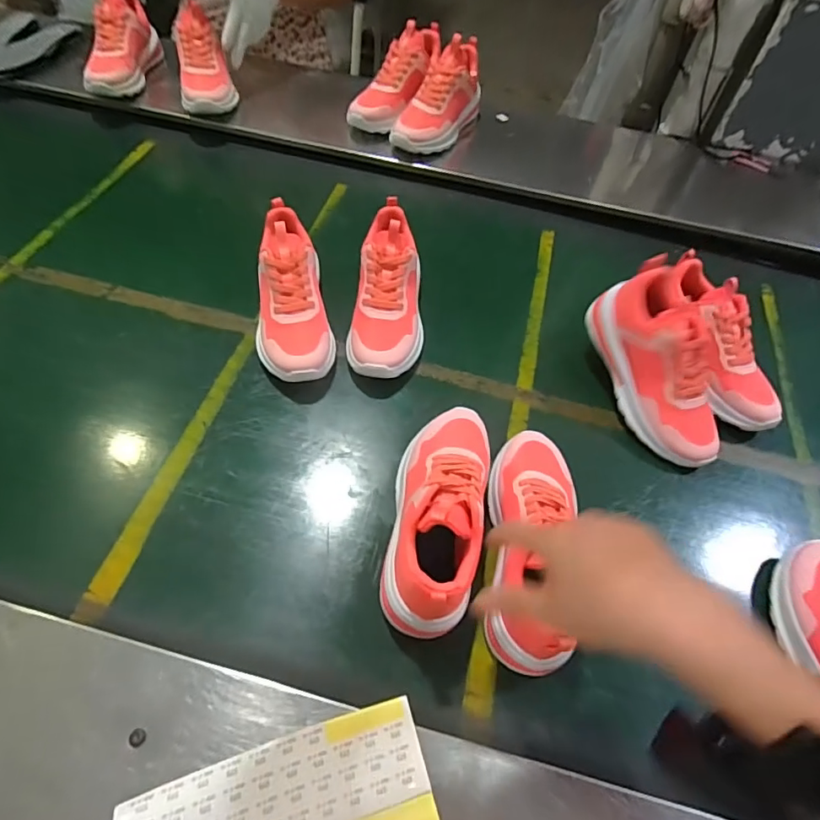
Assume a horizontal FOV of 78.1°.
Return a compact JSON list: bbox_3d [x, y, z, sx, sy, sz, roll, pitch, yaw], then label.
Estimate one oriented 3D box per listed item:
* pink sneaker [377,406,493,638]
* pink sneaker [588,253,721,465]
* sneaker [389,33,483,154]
[{"bbox_3d":[0.027,0.090,0.488,0.088,0.109,0.229,10,45,3],"label":"pink sneaker"},{"bbox_3d":[0.299,-0.050,0.600,0.094,0.095,0.230,-16,87,-13],"label":"pink sneaker"},{"bbox_3d":[0.053,-0.523,0.844,0.077,0.109,0.193,29,59,16],"label":"sneaker"}]

